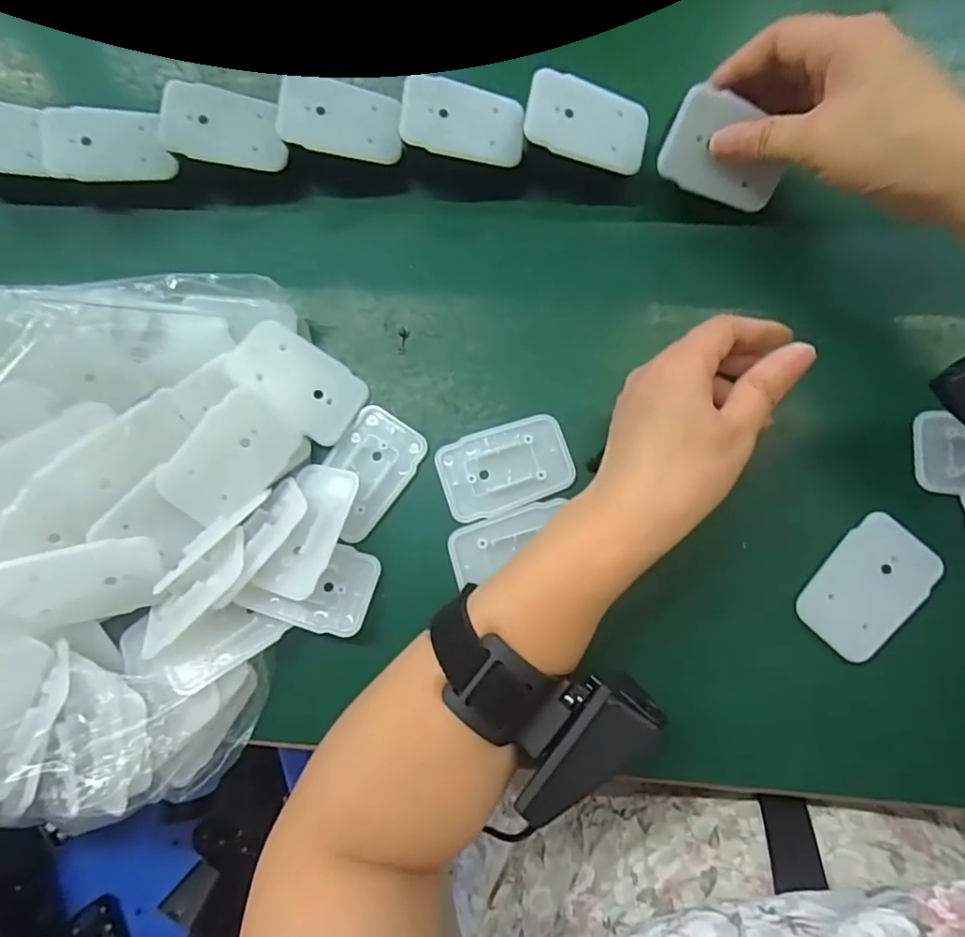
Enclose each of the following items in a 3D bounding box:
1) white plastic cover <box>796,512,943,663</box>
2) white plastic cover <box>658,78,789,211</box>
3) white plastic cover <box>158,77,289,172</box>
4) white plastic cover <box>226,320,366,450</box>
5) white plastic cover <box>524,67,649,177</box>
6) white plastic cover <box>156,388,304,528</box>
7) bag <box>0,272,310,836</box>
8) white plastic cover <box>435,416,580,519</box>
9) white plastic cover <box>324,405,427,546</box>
[{"bbox_3d":[0.193,0.059,0.283,0.043,0.004,0.069,41,85,7],"label":"white plastic cover"},{"bbox_3d":[0.129,-0.166,0.298,0.067,0.008,0.045,12,117,-14],"label":"white plastic cover"},{"bbox_3d":[-0.143,-0.191,0.318,0.064,0.004,0.041,3,89,-16],"label":"white plastic cover"},{"bbox_3d":[-0.097,-0.047,0.303,0.067,0.004,0.043,40,70,-18],"label":"white plastic cover"},{"bbox_3d":[0.057,-0.188,0.308,0.068,0.004,0.043,11,89,-11],"label":"white plastic cover"},{"bbox_3d":[-0.129,-0.005,0.291,0.043,0.004,0.066,41,80,-17],"label":"white plastic cover"},{"bbox_3d":[-0.243,0.036,0.275,0.317,0.075,0.261,-2,81,2],"label":"bag"},{"bbox_3d":[0.012,-0.001,0.306,0.069,0.004,0.044,-20,81,-1],"label":"white plastic cover"},{"bbox_3d":[-0.063,0.002,0.308,0.043,0.005,0.068,32,84,7],"label":"white plastic cover"}]

